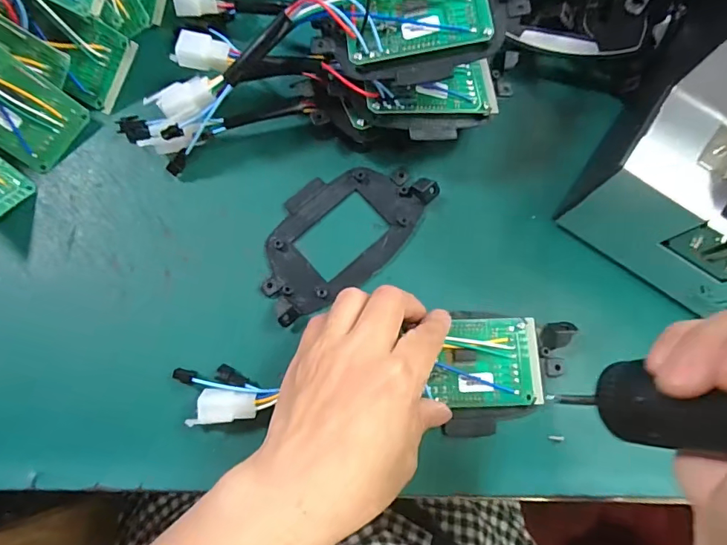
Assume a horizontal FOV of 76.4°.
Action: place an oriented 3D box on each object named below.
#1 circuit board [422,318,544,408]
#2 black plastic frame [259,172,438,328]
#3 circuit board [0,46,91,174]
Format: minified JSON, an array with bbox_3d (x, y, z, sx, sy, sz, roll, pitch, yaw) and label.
[{"bbox_3d":[0.070,0.051,0.265,0.063,0.005,0.049,-1,80,-1],"label":"circuit board"},{"bbox_3d":[-0.015,-0.027,0.284,0.118,0.013,0.069,-41,81,-9],"label":"black plastic frame"},{"bbox_3d":[-0.211,-0.100,0.273,0.074,0.009,0.049,38,83,-30],"label":"circuit board"}]

